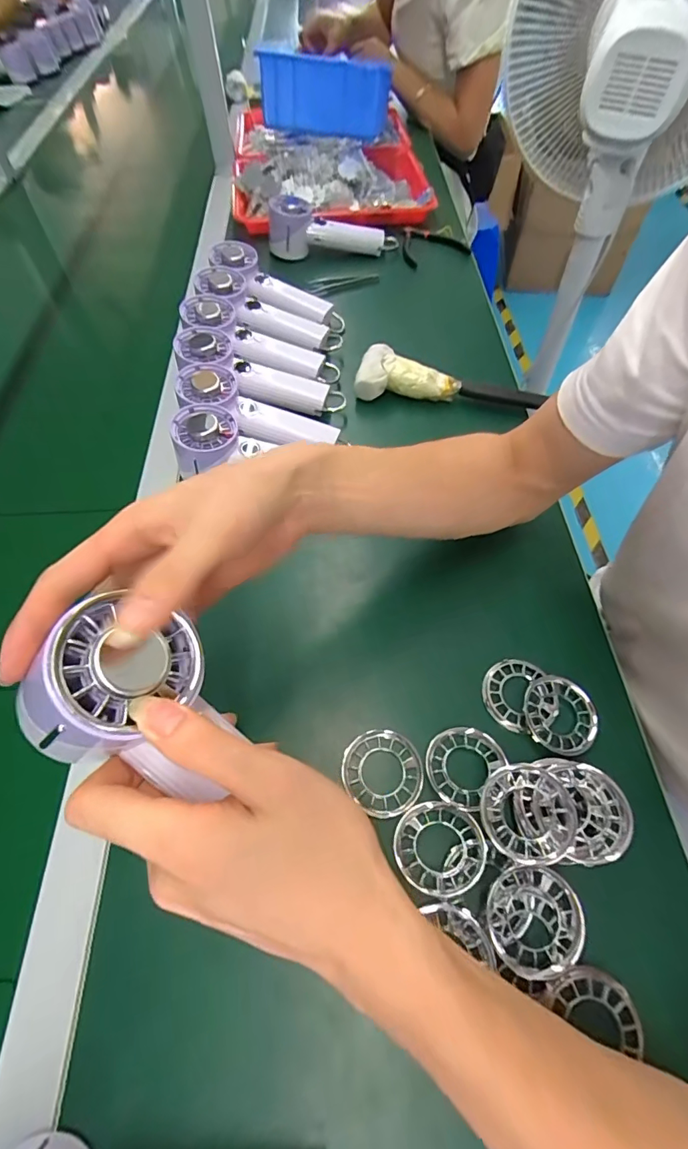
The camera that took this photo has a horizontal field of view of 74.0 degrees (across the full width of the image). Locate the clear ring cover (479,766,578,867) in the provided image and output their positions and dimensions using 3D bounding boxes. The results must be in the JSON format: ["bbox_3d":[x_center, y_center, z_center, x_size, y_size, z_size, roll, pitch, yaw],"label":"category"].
[{"bbox_3d":[0.121,0.158,0.302,0.056,0.012,0.057,-23,50,11],"label":"clear ring cover"}]

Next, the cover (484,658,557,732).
[{"bbox_3d":[0.138,0.095,0.363,0.053,0.008,0.054,-13,60,-6],"label":"cover"}]

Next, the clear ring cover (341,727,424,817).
[{"bbox_3d":[0.029,0.143,0.336,0.054,0.006,0.057,-38,66,-18],"label":"clear ring cover"}]

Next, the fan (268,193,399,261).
[{"bbox_3d":[-0.017,-0.524,0.690,0.191,0.074,0.053,-5,60,-1],"label":"fan"}]

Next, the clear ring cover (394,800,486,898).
[{"bbox_3d":[0.063,0.180,0.302,0.058,0.010,0.056,-14,37,-5],"label":"clear ring cover"}]

